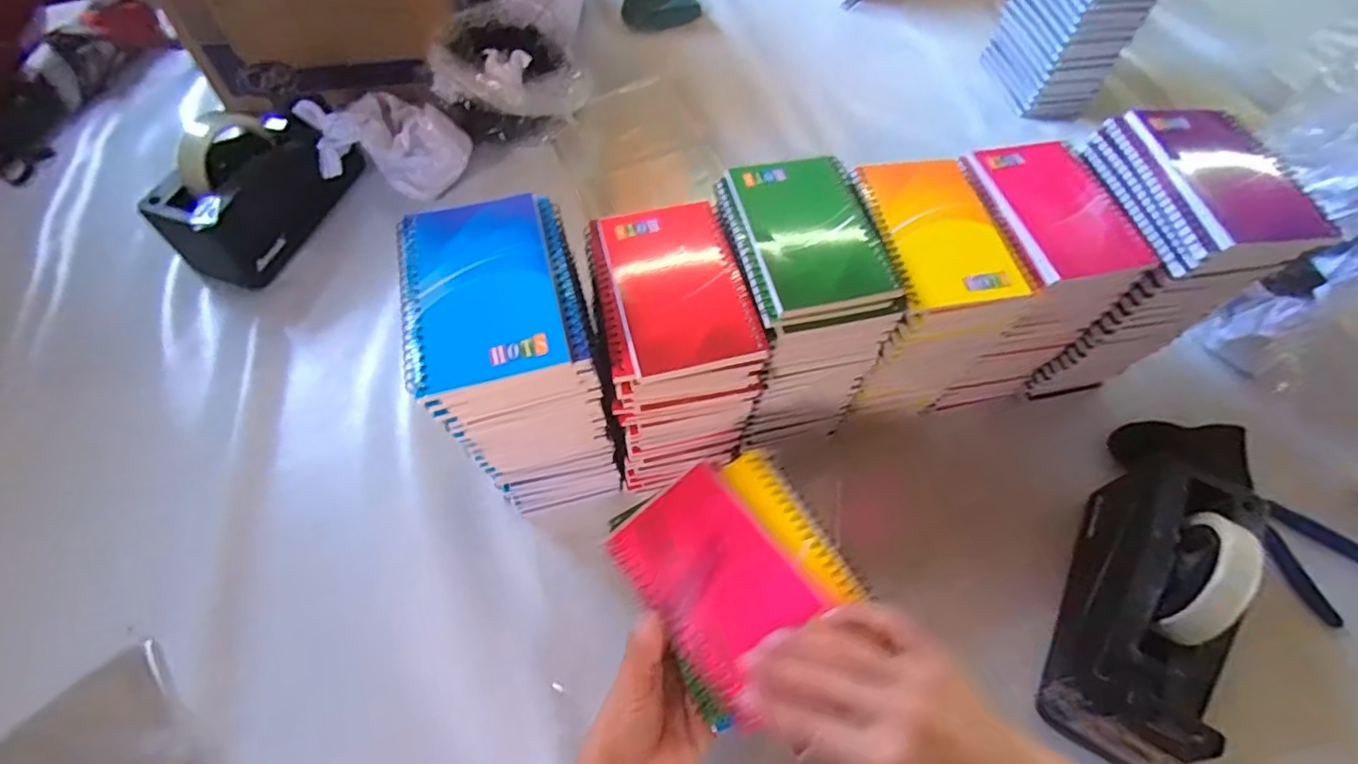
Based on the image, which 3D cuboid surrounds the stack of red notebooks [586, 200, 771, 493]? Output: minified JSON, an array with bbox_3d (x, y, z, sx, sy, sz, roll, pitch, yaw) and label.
[{"bbox_3d":[-0.005,-0.026,0.461,0.101,0.157,0.133,-10,61,-8],"label":"stack of red notebooks"}]

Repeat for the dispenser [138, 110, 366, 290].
[{"bbox_3d":[-0.414,-0.196,0.601,0.073,0.106,0.186,21,61,9],"label":"dispenser"}]

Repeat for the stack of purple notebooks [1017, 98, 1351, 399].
[{"bbox_3d":[0.372,-0.093,0.514,0.104,0.224,0.130,-4,60,-5],"label":"stack of purple notebooks"}]

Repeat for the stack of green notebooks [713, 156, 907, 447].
[{"bbox_3d":[0.082,-0.067,0.479,0.099,0.170,0.157,-10,61,-8],"label":"stack of green notebooks"}]

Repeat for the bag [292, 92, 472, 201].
[{"bbox_3d":[-0.306,-0.254,0.644,0.148,0.085,0.072,-3,60,-5],"label":"bag"}]

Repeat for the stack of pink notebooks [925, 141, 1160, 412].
[{"bbox_3d":[0.271,-0.080,0.524,0.102,0.193,0.141,-8,61,-7],"label":"stack of pink notebooks"}]

